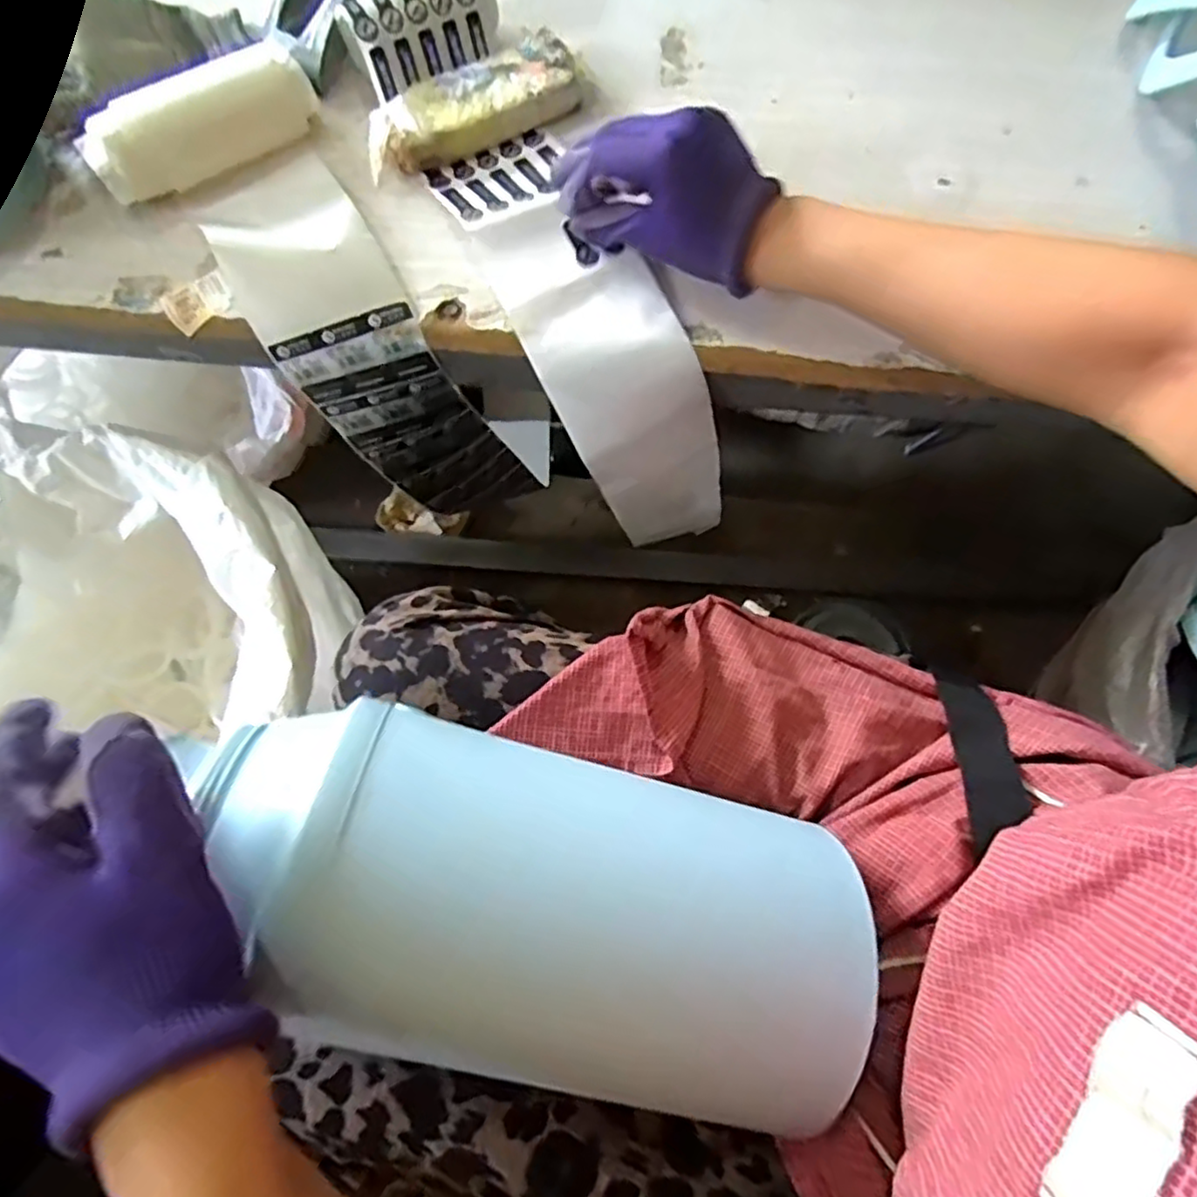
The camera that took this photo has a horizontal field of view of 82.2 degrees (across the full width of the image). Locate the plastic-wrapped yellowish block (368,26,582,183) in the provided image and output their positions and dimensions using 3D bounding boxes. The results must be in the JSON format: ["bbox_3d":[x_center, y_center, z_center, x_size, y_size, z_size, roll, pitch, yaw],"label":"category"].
[{"bbox_3d":[-0.089,-0.344,0.480,0.152,0.027,0.055,-22,75,-7],"label":"plastic-wrapped yellowish block"}]

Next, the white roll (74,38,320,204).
[{"bbox_3d":[-0.265,-0.318,0.462,0.148,0.046,0.032,-33,77,-10],"label":"white roll"}]

